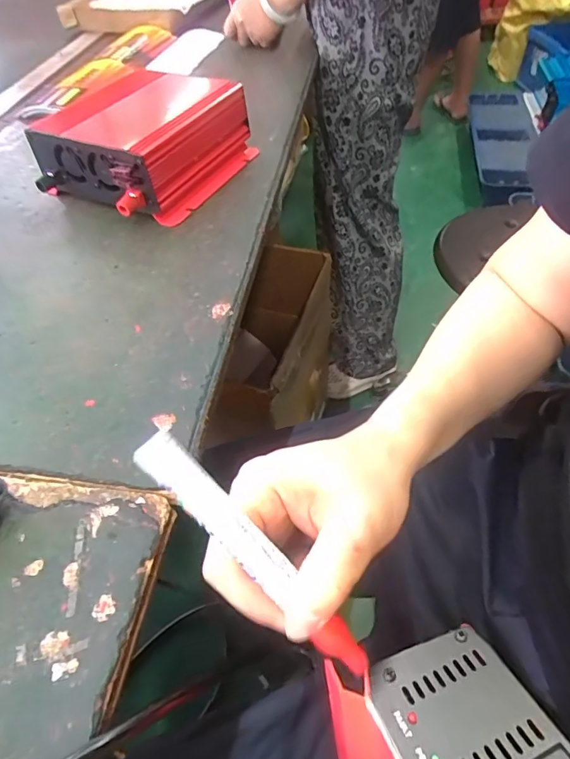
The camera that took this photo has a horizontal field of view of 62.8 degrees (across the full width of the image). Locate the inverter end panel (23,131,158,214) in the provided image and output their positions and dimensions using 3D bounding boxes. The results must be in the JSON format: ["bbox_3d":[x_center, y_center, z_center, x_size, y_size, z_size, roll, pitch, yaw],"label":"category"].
[{"bbox_3d":[-0.185,-0.186,0.437,0.135,0.072,0.026,17,53,16],"label":"inverter end panel"}]

